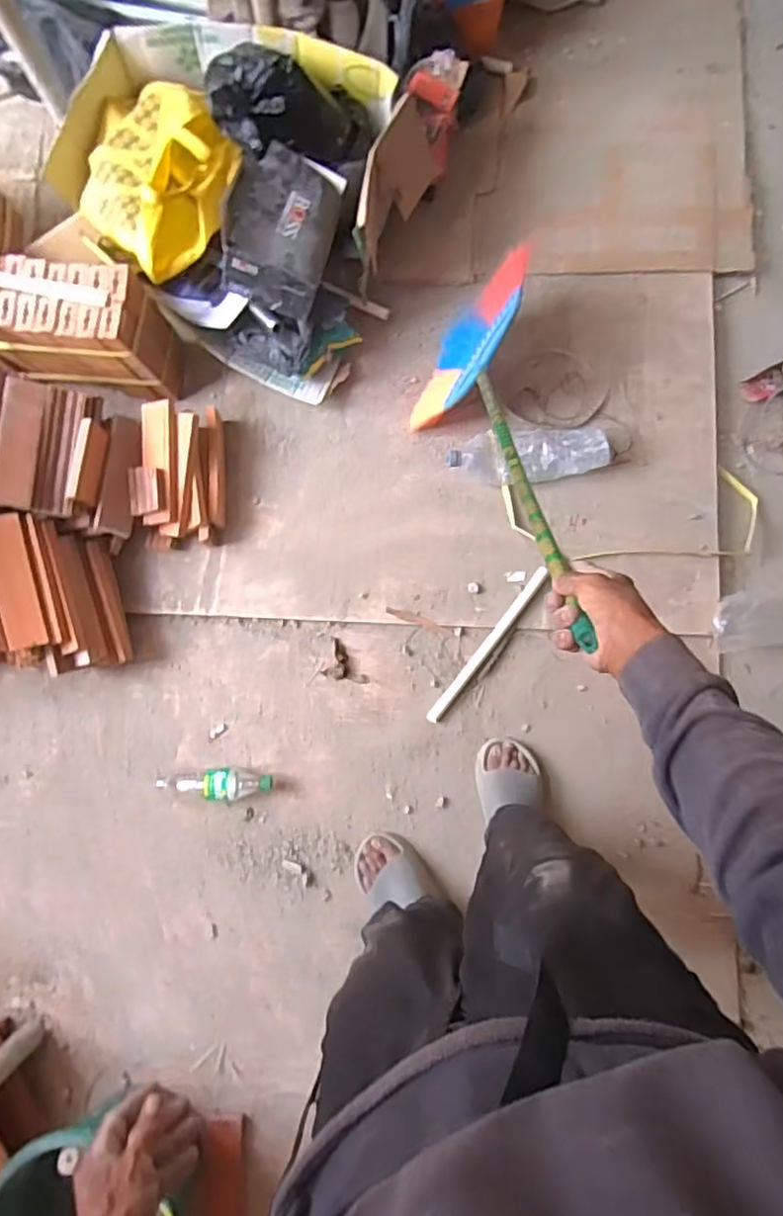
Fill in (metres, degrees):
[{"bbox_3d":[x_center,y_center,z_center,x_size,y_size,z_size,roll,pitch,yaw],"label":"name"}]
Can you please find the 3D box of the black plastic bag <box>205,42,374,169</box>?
[{"bbox_3d":[-0.169,-0.892,1.101,0.282,0.112,0.184,0,84,-25],"label":"black plastic bag"}]

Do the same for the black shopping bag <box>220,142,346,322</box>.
[{"bbox_3d":[-0.194,-0.673,1.123,0.167,0.115,0.233,16,83,4],"label":"black shopping bag"}]

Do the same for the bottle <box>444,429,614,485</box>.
[{"bbox_3d":[0.264,-0.298,1.236,0.303,0.062,0.105,-3,85,1],"label":"bottle"}]

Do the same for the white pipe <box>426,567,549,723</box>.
[{"bbox_3d":[0.188,0.072,1.222,0.026,0.021,0.362,37,87,4],"label":"white pipe"}]

